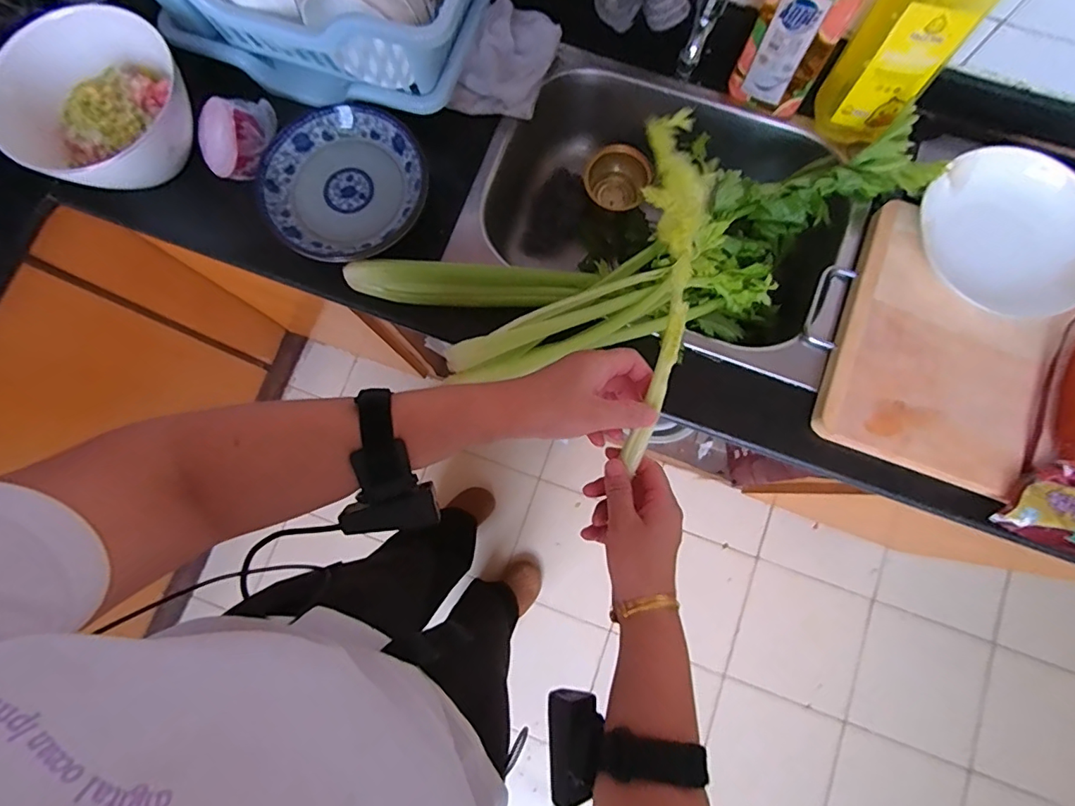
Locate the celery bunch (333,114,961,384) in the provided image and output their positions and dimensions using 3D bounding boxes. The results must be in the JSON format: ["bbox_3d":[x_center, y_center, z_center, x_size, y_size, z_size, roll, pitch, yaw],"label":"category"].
[{"bbox_3d":[0.122,-0.149,0.595,0.662,0.119,0.169,-13,80,-4],"label":"celery bunch"}]

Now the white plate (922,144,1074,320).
[{"bbox_3d":[0.523,-0.186,0.567,0.160,0.033,0.196,-29,86,10],"label":"white plate"}]

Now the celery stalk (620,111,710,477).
[{"bbox_3d":[0.099,-0.083,0.407,0.041,0.049,0.270,4,101,-1],"label":"celery stalk"}]

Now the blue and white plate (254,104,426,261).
[{"bbox_3d":[-0.232,-0.263,0.615,0.190,0.029,0.191,0,80,-1],"label":"blue and white plate"}]

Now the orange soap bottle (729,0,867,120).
[{"bbox_3d":[0.300,-0.442,0.530,0.098,0.250,0.097,26,80,4],"label":"orange soap bottle"}]

